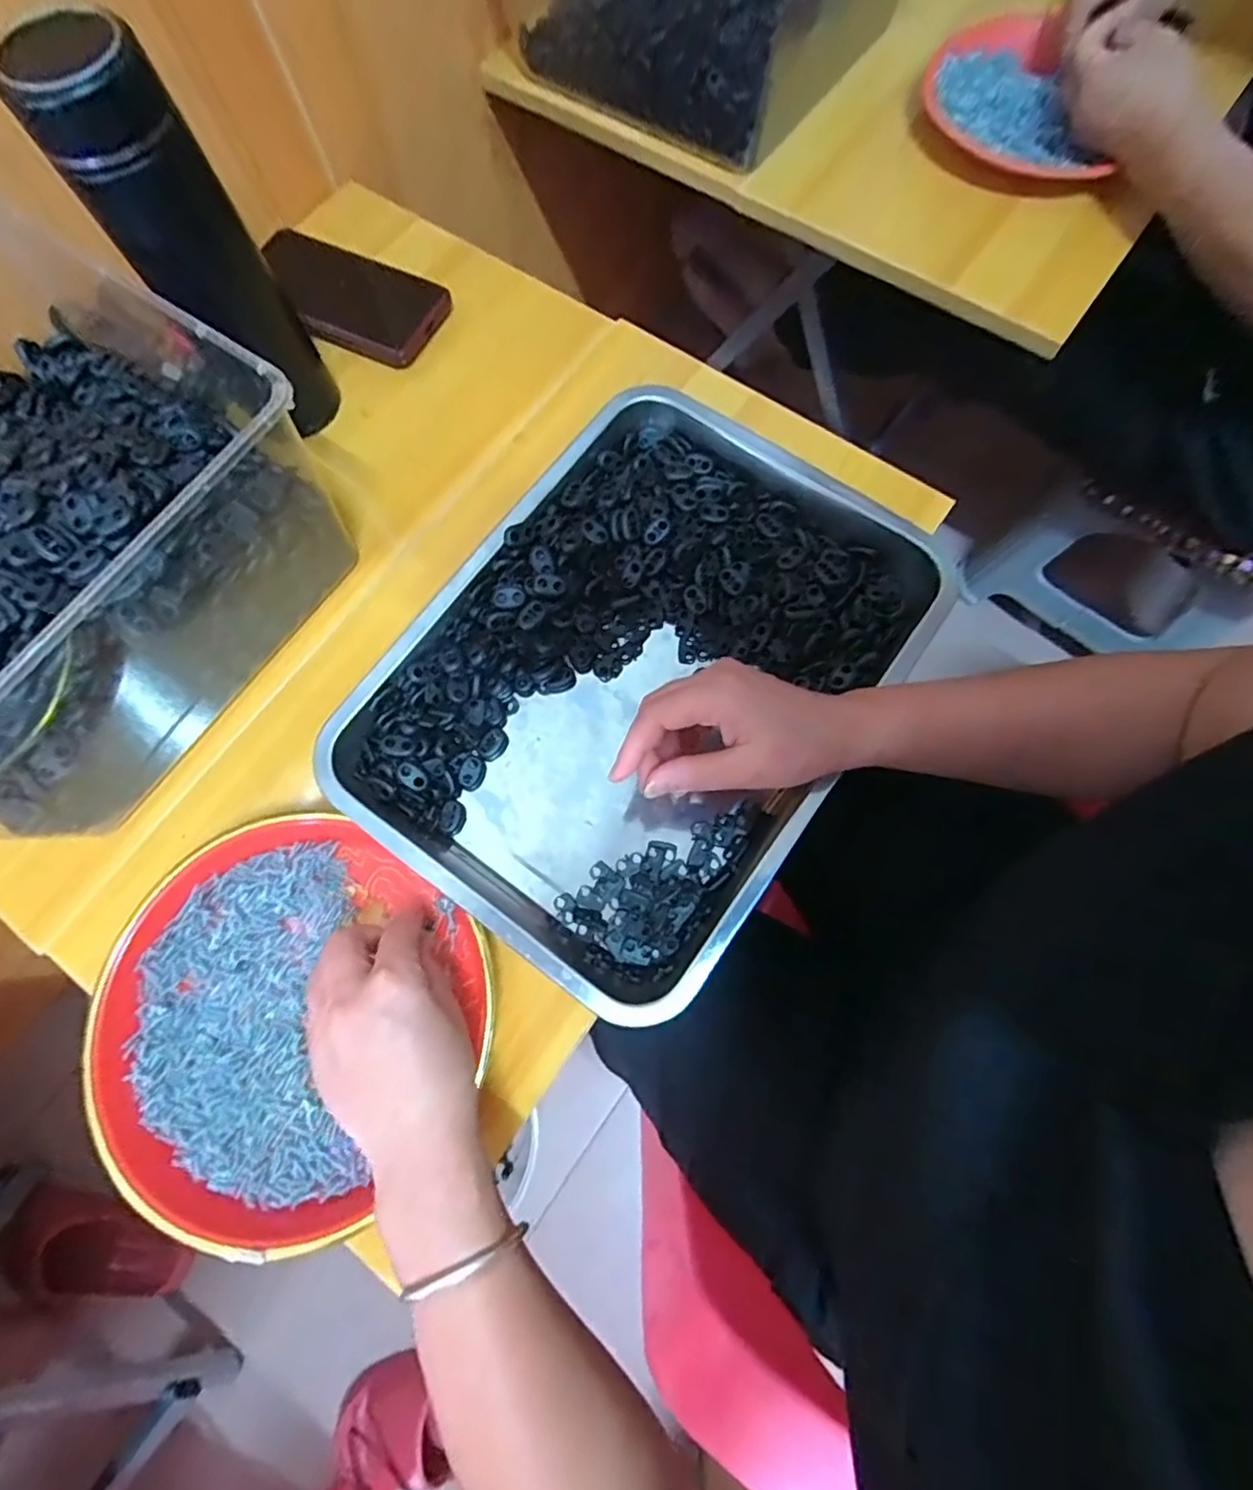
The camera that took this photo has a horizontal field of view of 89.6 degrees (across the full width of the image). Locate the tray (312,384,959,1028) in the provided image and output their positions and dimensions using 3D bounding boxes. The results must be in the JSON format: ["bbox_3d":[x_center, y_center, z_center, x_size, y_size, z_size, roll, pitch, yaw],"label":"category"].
[{"bbox_3d":[0.011,-0.050,0.388,0.263,0.036,0.344,35,80,8],"label":"tray"}]

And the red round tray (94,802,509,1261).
[{"bbox_3d":[-0.198,0.154,0.361,0.205,0.034,0.207,0,78,1],"label":"red round tray"}]

